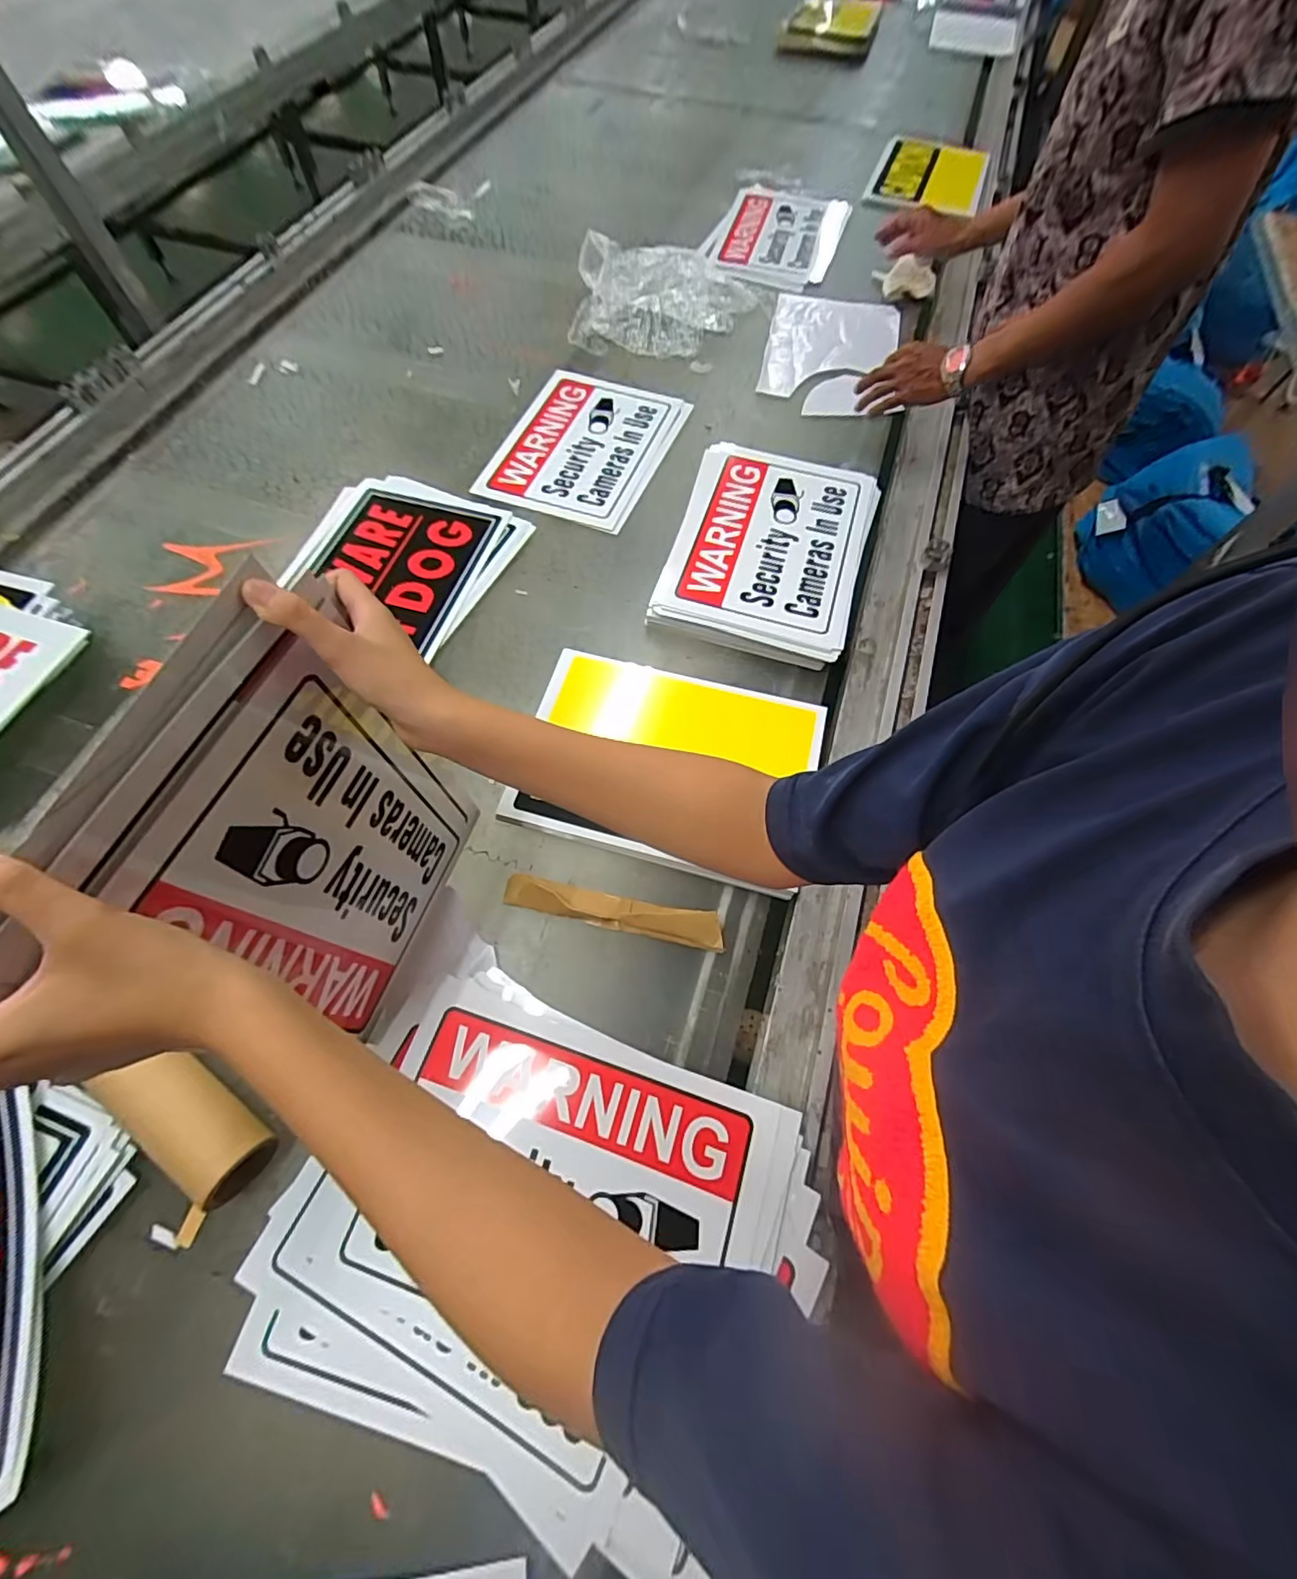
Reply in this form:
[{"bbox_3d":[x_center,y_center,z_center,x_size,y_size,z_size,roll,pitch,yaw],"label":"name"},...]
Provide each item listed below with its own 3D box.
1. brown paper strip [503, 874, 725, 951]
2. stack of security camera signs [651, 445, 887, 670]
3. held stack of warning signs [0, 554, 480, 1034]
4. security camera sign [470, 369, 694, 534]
[{"bbox_3d":[-0.039,0.134,0.624,0.243,0.024,0.037,10,65,5],"label":"brown paper strip"},{"bbox_3d":[0.182,-0.364,0.839,0.266,0.044,0.377,16,66,7],"label":"stack of security camera signs"},{"bbox_3d":[-0.254,0.048,0.441,0.028,0.374,0.243,18,66,8],"label":"held stack of warning signs"},{"bbox_3d":[-0.105,-0.592,0.964,0.264,0.013,0.355,20,65,8],"label":"security camera sign"}]

